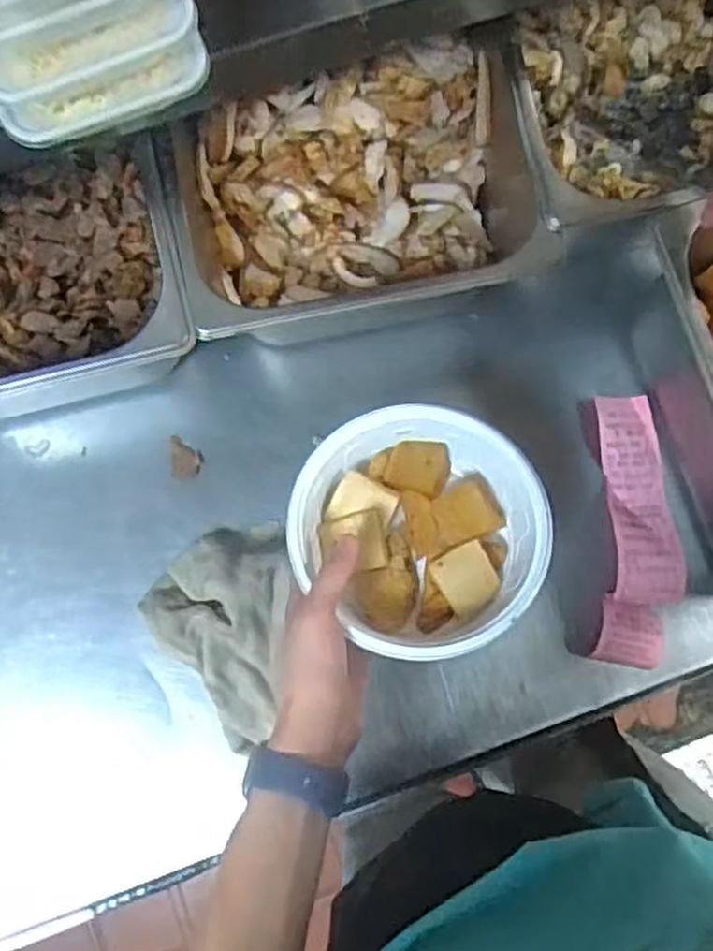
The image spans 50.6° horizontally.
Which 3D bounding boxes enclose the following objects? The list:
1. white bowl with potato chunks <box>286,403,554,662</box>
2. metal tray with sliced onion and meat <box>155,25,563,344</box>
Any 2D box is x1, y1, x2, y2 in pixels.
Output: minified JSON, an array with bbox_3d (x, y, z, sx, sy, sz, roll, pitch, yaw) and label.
[{"bbox_3d":[0.043,0.034,0.520,0.159,0.064,0.165,0,81,0],"label":"white bowl with potato chunks"},{"bbox_3d":[-0.007,-0.213,0.602,0.254,0.143,0.213,-12,81,-2],"label":"metal tray with sliced onion and meat"}]

